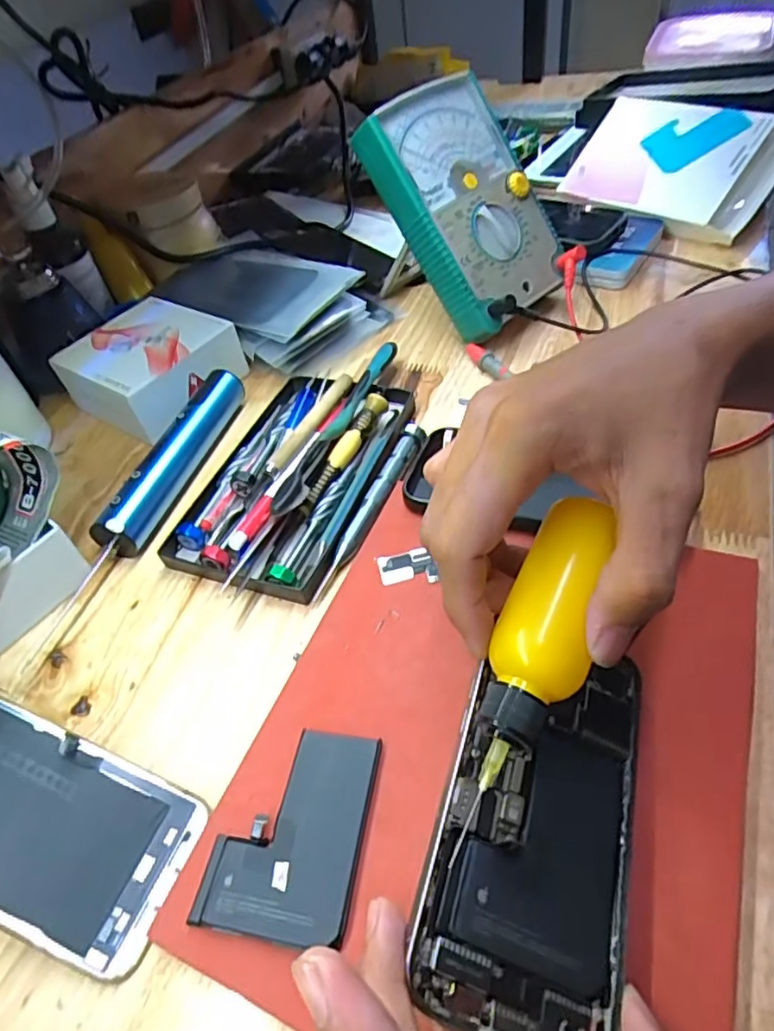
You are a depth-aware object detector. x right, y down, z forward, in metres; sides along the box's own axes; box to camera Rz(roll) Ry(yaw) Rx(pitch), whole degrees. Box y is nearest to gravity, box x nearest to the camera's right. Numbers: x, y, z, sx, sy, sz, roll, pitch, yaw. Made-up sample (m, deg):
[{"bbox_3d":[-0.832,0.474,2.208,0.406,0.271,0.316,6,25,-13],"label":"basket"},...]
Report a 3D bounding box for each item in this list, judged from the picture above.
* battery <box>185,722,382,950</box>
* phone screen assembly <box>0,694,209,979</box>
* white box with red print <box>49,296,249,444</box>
[{"bbox_3d":[-0.038,0.123,0.241,0.057,0.005,0.076,3,48,13],"label":"battery"},{"bbox_3d":[-0.149,0.119,0.245,0.139,0.006,0.067,25,53,4],"label":"phone screen assembly"},{"bbox_3d":[-0.180,-0.113,0.467,0.106,0.047,0.105,25,57,29],"label":"white box with red print"}]

